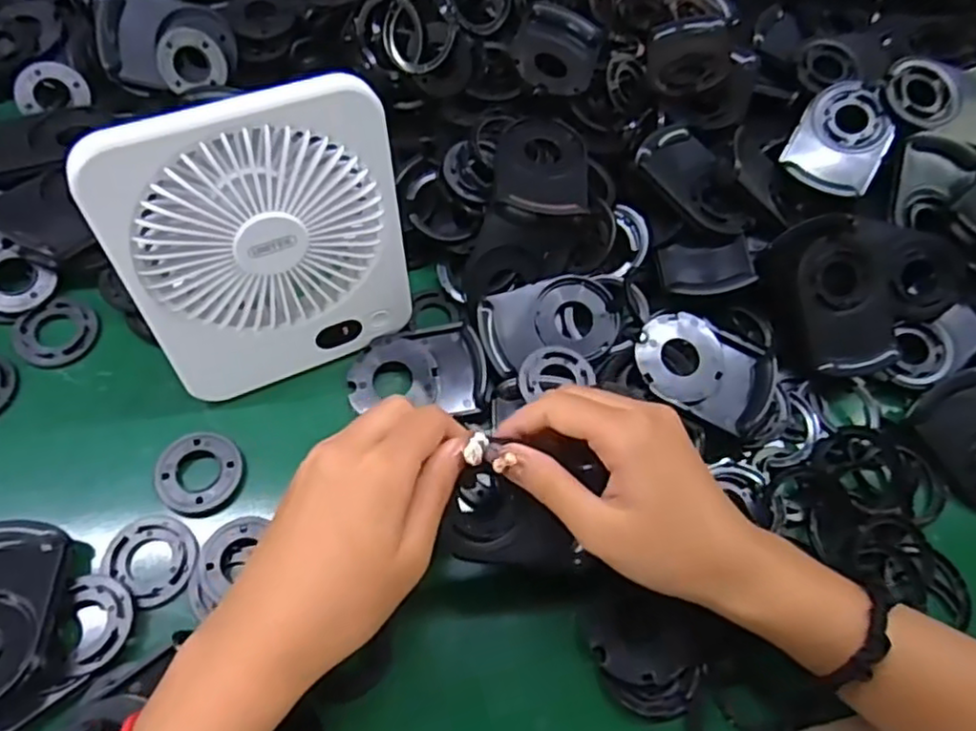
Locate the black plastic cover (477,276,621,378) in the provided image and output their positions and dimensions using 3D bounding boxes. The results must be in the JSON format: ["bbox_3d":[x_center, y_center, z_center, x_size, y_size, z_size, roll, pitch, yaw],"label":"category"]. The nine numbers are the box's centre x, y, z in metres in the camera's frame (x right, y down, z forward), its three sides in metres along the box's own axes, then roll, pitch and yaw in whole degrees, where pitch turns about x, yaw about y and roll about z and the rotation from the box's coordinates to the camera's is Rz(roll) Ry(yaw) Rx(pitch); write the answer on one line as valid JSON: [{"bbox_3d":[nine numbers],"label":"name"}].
[{"bbox_3d":[0.038,-0.025,0.403,0.085,0.016,0.050,-15,65,-13],"label":"black plastic cover"}]

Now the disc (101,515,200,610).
[{"bbox_3d":[-0.169,0.097,0.335,0.046,0.007,0.039,38,65,13],"label":"disc"}]

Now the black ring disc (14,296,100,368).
[{"bbox_3d":[-0.250,-0.020,0.386,0.042,0.004,0.045,2,62,-5],"label":"black ring disc"}]

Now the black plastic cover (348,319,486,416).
[{"bbox_3d":[-0.041,0.002,0.386,0.077,0.014,0.052,-4,63,-8],"label":"black plastic cover"}]

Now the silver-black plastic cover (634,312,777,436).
[{"bbox_3d":[0.126,0.002,0.387,0.081,0.014,0.059,22,63,5],"label":"silver-black plastic cover"}]

